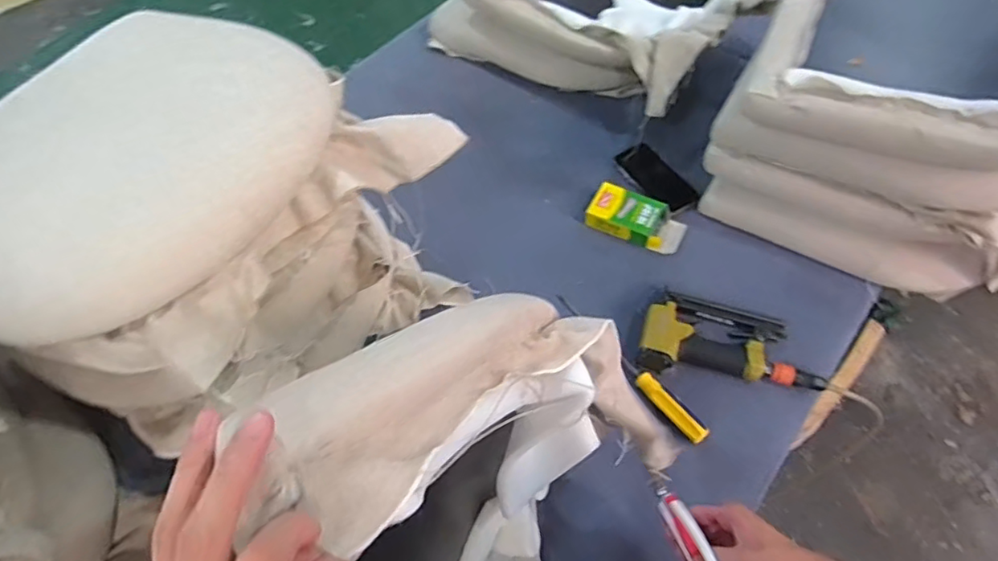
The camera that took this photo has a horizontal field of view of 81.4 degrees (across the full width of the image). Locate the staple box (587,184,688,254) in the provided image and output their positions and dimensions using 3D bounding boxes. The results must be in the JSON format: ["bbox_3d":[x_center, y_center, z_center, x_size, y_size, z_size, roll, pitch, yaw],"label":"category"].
[{"bbox_3d":[0.225,-0.101,0.950,0.156,0.035,0.076,25,62,16],"label":"staple box"}]

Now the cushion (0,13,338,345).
[{"bbox_3d":[-0.401,-0.137,0.597,0.395,0.059,0.399,23,61,15],"label":"cushion"}]

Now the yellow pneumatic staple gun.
[{"bbox_3d":[0.322,0.078,0.840,0.239,0.044,0.134,5,58,5],"label":"yellow pneumatic staple gun"}]

